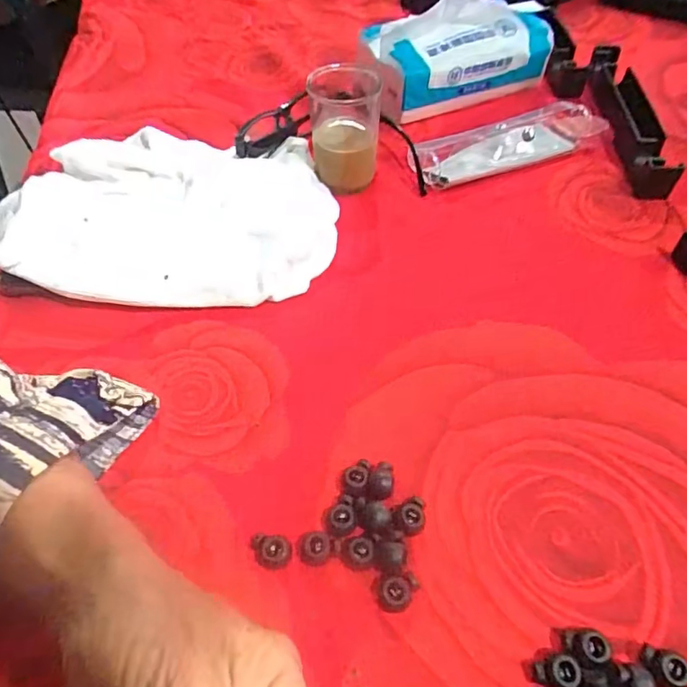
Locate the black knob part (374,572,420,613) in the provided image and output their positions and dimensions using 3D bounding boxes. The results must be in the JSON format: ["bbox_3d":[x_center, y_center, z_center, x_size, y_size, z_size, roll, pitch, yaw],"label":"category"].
[{"bbox_3d":[0.025,0.114,0.238,0.019,0.011,0.015,-1,54,1],"label":"black knob part"}]

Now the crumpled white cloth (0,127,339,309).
[{"bbox_3d":[-0.131,-0.102,0.381,0.245,0.034,0.174,-4,54,-1],"label":"crumpled white cloth"}]

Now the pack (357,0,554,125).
[{"bbox_3d":[0.100,-0.268,0.469,0.168,0.074,0.080,-20,56,-12],"label":"pack"}]

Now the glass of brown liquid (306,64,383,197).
[{"bbox_3d":[0.002,-0.161,0.393,0.052,0.074,0.055,-3,55,-2],"label":"glass of brown liquid"}]

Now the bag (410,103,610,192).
[{"bbox_3d":[0.138,-0.169,0.433,0.162,0.022,0.050,-20,56,-12],"label":"bag"}]

